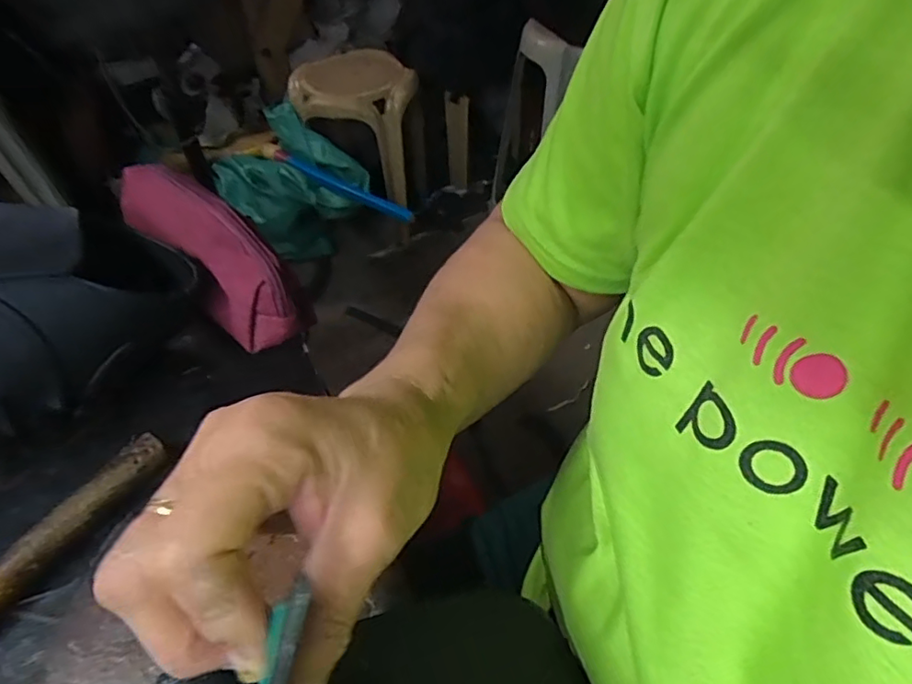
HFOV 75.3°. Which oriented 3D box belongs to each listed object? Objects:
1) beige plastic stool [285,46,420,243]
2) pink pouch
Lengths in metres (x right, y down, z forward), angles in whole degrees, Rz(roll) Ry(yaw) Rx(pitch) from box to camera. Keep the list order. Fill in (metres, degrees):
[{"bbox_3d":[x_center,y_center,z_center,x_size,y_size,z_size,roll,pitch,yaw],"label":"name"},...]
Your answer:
[{"bbox_3d":[-0.247,-0.505,1.573,0.298,0.404,0.331,-12,48,-10],"label":"beige plastic stool"},{"bbox_3d":[-0.202,-0.077,0.469,0.217,0.066,0.055,35,57,30],"label":"pink pouch"}]

